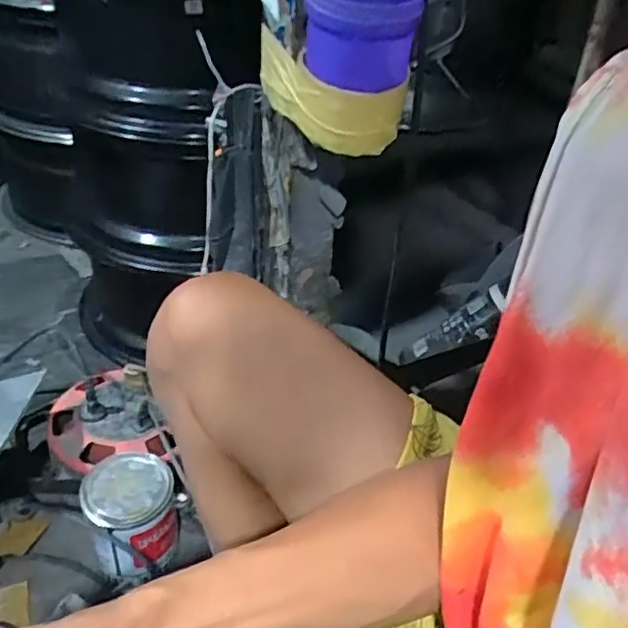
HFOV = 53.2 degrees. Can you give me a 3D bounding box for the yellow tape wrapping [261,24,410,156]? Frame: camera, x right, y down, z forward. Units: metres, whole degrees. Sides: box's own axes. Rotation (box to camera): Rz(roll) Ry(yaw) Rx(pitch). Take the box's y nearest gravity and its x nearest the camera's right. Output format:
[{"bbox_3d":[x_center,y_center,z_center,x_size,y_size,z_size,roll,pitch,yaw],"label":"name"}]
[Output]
[{"bbox_3d":[0.008,-0.170,0.484,0.069,0.053,0.124,-13,40,-24],"label":"yellow tape wrapping"}]

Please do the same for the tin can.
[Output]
[{"bbox_3d":[-0.219,0.242,0.754,0.098,0.101,0.103,-13,40,-24],"label":"tin can"}]

